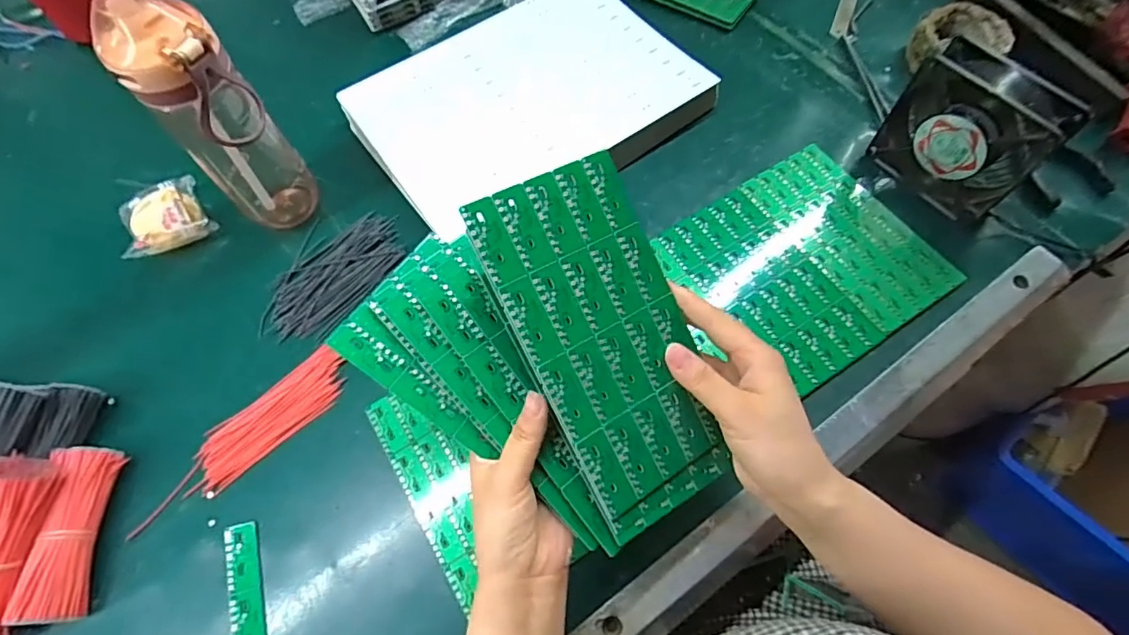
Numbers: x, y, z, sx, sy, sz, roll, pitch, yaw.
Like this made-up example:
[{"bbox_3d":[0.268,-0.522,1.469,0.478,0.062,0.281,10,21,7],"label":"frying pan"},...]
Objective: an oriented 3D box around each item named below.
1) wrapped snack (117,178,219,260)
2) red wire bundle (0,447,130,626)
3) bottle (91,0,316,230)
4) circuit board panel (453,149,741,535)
[{"bbox_3d":[-0.394,-0.096,0.523,0.079,0.038,0.068,-34,69,-14],"label":"wrapped snack"},{"bbox_3d":[-0.367,0.159,0.397,0.032,0.036,0.118,-3,65,0],"label":"red wire bundle"},{"bbox_3d":[-0.279,-0.153,0.442,0.075,0.211,0.067,-38,70,-15],"label":"bottle"},{"bbox_3d":[0.027,0.016,0.311,0.097,0.004,0.207,-26,95,-22],"label":"circuit board panel"}]

